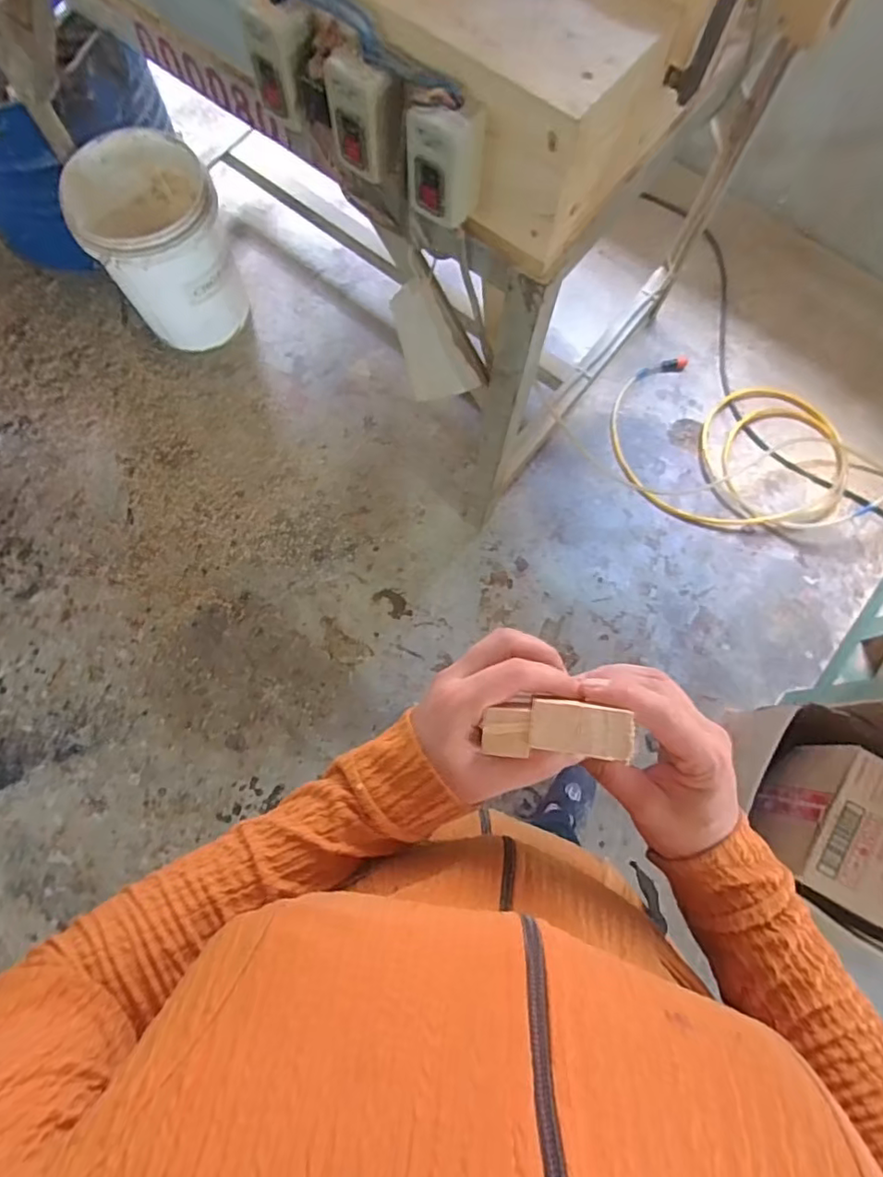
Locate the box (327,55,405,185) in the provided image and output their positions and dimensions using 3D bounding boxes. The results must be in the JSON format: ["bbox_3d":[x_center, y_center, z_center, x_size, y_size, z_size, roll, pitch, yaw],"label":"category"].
[{"bbox_3d":[-0.075,-0.475,0.581,0.065,0.093,0.046,43,78,11],"label":"box"}]

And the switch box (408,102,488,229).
[{"bbox_3d":[0.001,-0.416,0.564,0.069,0.101,0.044,22,76,6],"label":"switch box"}]

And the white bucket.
[{"bbox_3d":[-0.682,-0.826,1.413,0.294,0.350,0.338,-34,77,-9],"label":"white bucket"}]

